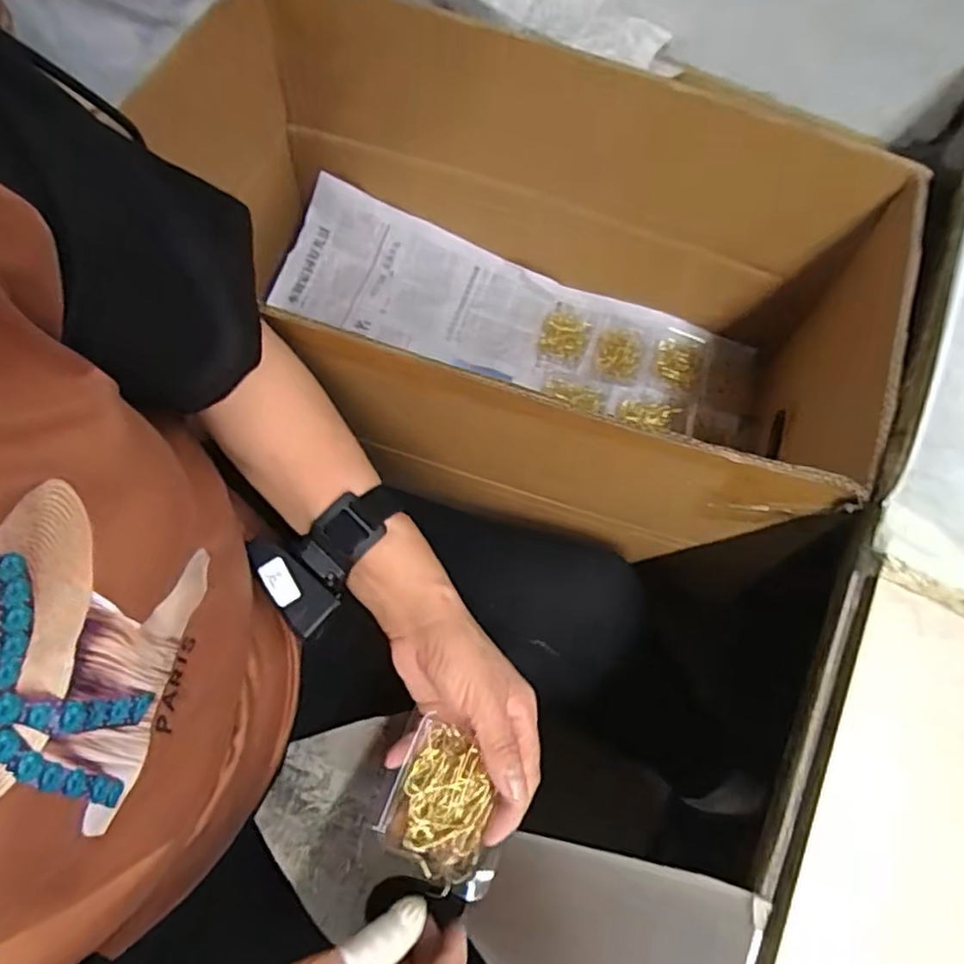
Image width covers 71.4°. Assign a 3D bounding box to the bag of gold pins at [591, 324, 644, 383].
[{"bbox_3d":[0.155,-0.148,0.757,0.049,0.018,0.071,16,66,5],"label":"bag of gold pins"}]

